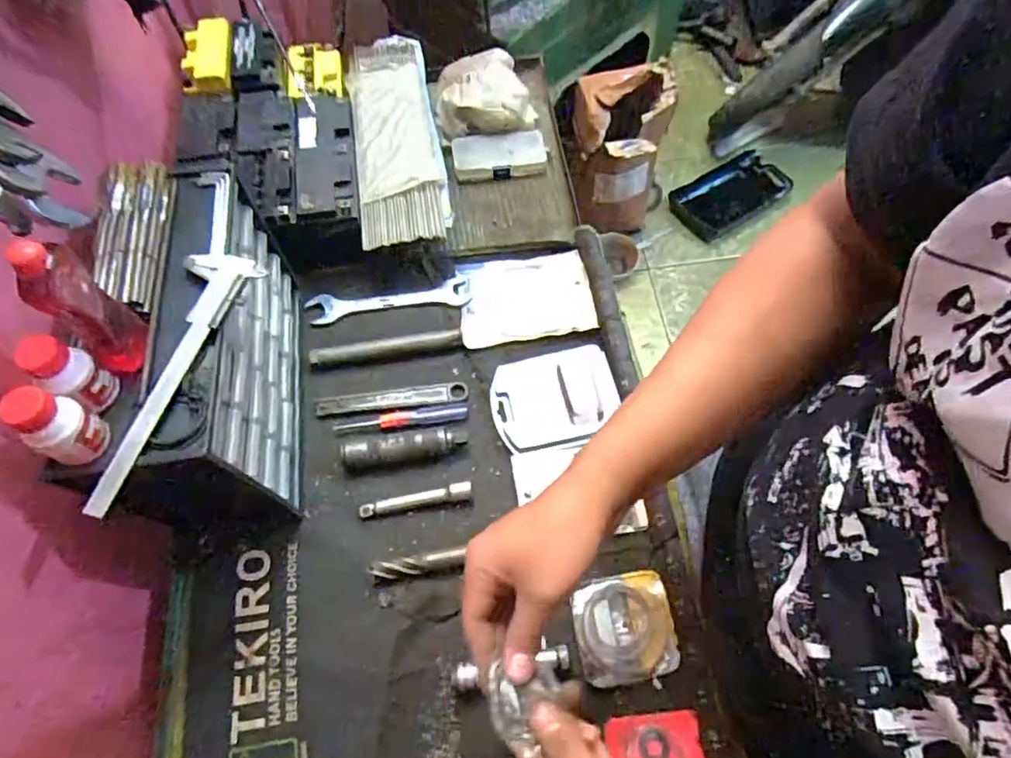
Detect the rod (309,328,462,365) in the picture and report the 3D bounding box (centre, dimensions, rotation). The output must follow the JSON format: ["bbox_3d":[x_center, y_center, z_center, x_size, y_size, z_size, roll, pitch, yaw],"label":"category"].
[{"bbox_3d":[-0.141,-0.038,0.712,0.177,0.019,0.020,-8,63,-2],"label":"rod"}]

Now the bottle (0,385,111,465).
[{"bbox_3d":[-0.314,0.031,0.419,0.032,0.066,0.035,-20,64,-8],"label":"bottle"}]

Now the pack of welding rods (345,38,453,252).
[{"bbox_3d":[-0.147,-0.333,0.794,0.111,0.030,0.375,-10,64,-3],"label":"pack of welding rods"}]

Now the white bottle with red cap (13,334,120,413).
[{"bbox_3d":[-0.317,-0.004,0.436,0.029,0.067,0.035,16,65,10],"label":"white bottle with red cap"}]

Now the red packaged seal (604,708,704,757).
[{"bbox_3d":[0.134,0.331,0.525,0.080,0.013,0.067,-6,63,-1],"label":"red packaged seal"}]

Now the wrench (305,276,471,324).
[{"bbox_3d":[-0.147,-0.101,0.753,0.198,0.009,0.040,-7,63,-2],"label":"wrench"}]

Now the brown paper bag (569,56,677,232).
[{"bbox_3d":[0.276,-0.561,1.527,0.226,0.437,0.208,7,64,5],"label":"brown paper bag"}]

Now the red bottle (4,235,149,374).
[{"bbox_3d":[-0.302,-0.053,0.425,0.045,0.112,0.041,35,70,18],"label":"red bottle"}]

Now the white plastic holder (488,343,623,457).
[{"bbox_3d":[0.054,0.020,0.679,0.137,0.022,0.112,-10,63,-3],"label":"white plastic holder"}]

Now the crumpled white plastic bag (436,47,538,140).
[{"bbox_3d":[-0.030,-0.416,0.871,0.142,0.066,0.139,-3,63,0],"label":"crumpled white plastic bag"}]

